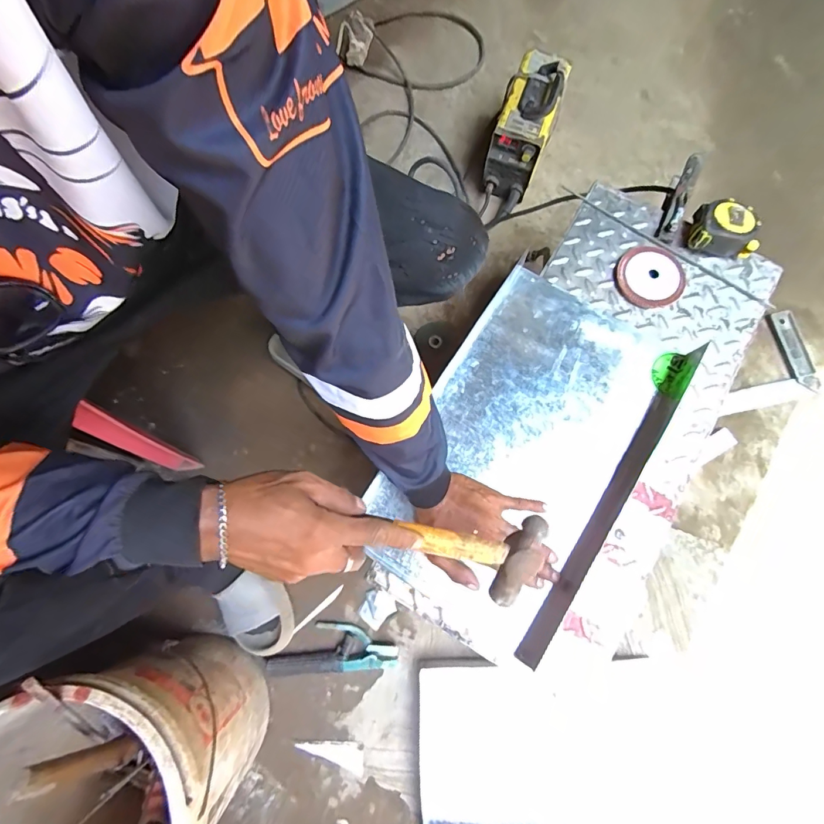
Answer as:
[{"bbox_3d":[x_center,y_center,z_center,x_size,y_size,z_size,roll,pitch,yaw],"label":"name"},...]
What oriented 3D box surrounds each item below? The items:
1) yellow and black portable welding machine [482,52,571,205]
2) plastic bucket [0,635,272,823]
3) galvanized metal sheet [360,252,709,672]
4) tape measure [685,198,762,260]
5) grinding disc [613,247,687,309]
[{"bbox_3d":[0.242,-0.618,0.926,0.117,0.184,0.221,19,76,6],"label":"yellow and black portable welding machine"},{"bbox_3d":[-0.373,0.478,0.577,0.280,0.361,0.294,0,75,1],"label":"plastic bucket"},{"bbox_3d":[0.158,0.030,0.562,0.278,0.027,0.479,33,78,9],"label":"galvanized metal sheet"},{"bbox_3d":[0.454,-0.269,0.624,0.091,0.043,0.079,12,75,4],"label":"tape measure"},{"bbox_3d":[0.335,-0.190,0.604,0.090,0.011,0.091,0,75,1],"label":"grinding disc"}]

